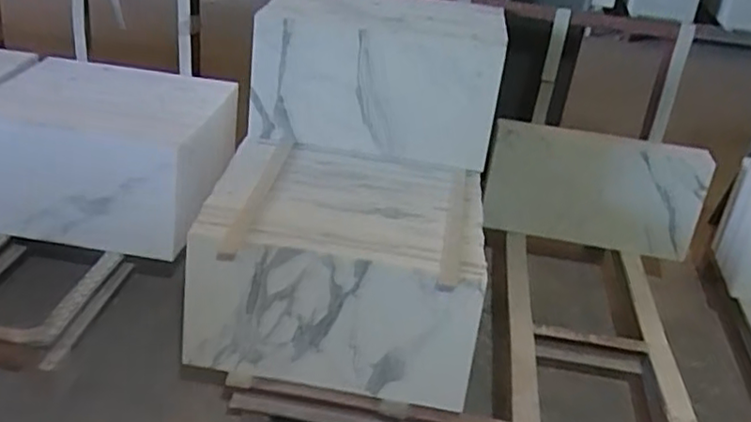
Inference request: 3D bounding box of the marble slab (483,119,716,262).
[{"bbox_3d":[0.612,-0.040,1.878,0.587,0.362,0.055,9,38,2],"label":"marble slab"}]

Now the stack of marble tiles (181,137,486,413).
[{"bbox_3d":[-0.082,0.129,1.542,0.613,0.325,0.507,7,32,3],"label":"stack of marble tiles"}]

